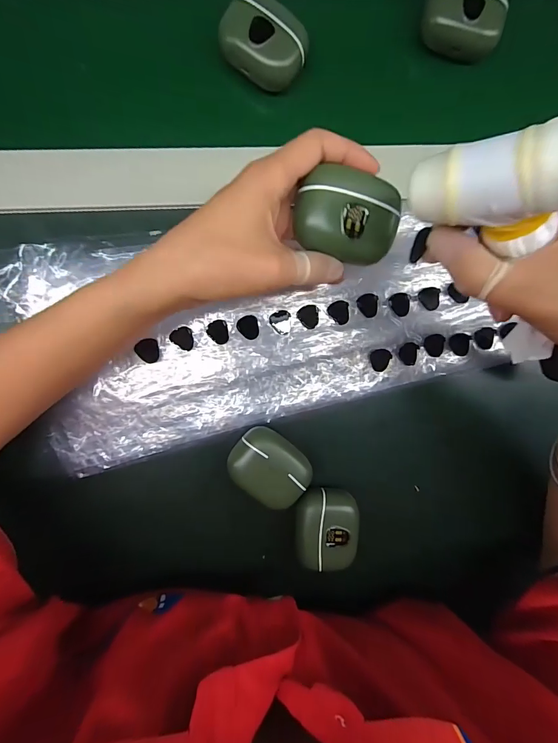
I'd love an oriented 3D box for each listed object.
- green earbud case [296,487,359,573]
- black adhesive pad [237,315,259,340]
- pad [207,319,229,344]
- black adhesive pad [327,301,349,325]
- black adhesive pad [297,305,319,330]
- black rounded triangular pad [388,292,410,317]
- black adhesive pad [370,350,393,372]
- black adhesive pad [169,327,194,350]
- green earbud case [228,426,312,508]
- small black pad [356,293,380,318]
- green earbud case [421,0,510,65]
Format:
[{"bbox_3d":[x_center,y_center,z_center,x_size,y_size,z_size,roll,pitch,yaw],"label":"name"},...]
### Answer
[{"bbox_3d":[0.035,0.118,0.277,0.045,0.026,0.057,4,83,-2],"label":"green earbud case"},{"bbox_3d":[-0.022,-0.032,0.270,0.015,0.004,0.018,-12,94,-5],"label":"black adhesive pad"},{"bbox_3d":[-0.045,-0.028,0.267,0.015,0.004,0.017,-10,94,-5],"label":"pad"},{"bbox_3d":[0.047,-0.045,0.276,0.018,0.004,0.016,43,89,-6],"label":"black adhesive pad"},{"bbox_3d":[0.022,-0.041,0.273,0.016,0.004,0.017,2,93,-5],"label":"black adhesive pad"},{"bbox_3d":[0.093,-0.051,0.279,0.015,0.004,0.018,-34,96,-2],"label":"black rounded triangular pad"},{"bbox_3d":[0.079,-0.009,0.284,0.015,0.004,0.017,19,92,-6],"label":"black adhesive pad"},{"bbox_3d":[-0.069,-0.025,0.265,0.018,0.004,0.015,31,71,-10],"label":"black adhesive pad"},{"bbox_3d":[-0.007,0.070,0.270,0.057,0.028,0.045,35,90,-6],"label":"green earbud case"},{"bbox_3d":[0.068,-0.050,0.278,0.016,0.004,0.018,2,93,-5],"label":"small black pad"},{"bbox_3d":[0.134,-0.258,0.271,0.059,0.032,0.039,12,92,-6],"label":"green earbud case"}]

